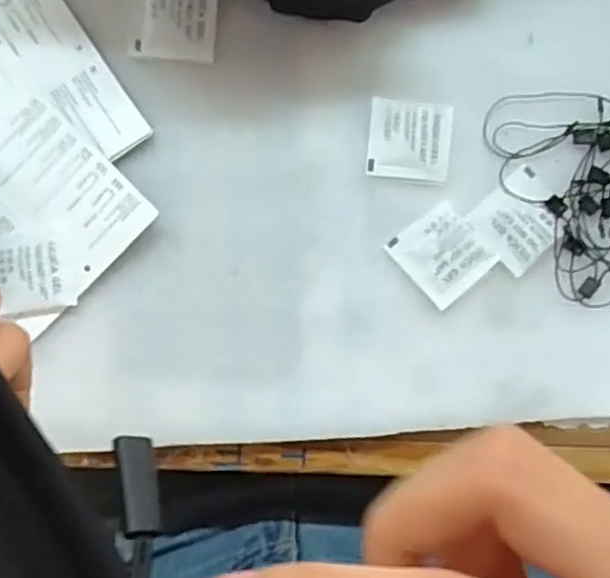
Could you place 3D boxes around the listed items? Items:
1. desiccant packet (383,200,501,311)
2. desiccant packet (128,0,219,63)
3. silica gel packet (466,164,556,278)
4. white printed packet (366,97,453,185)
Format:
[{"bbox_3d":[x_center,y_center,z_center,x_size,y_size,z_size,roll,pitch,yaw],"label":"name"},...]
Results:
[{"bbox_3d":[0.068,-0.017,0.346,0.038,0.004,0.041,-39,86,-5],"label":"desiccant packet"},{"bbox_3d":[-0.065,-0.136,0.355,0.040,0.004,0.040,4,84,-1],"label":"desiccant packet"},{"bbox_3d":[0.107,-0.035,0.348,0.043,0.004,0.038,-41,86,-5],"label":"silica gel packet"},{"bbox_3d":[0.052,-0.074,0.352,0.040,0.004,0.040,6,84,-1],"label":"white printed packet"}]

